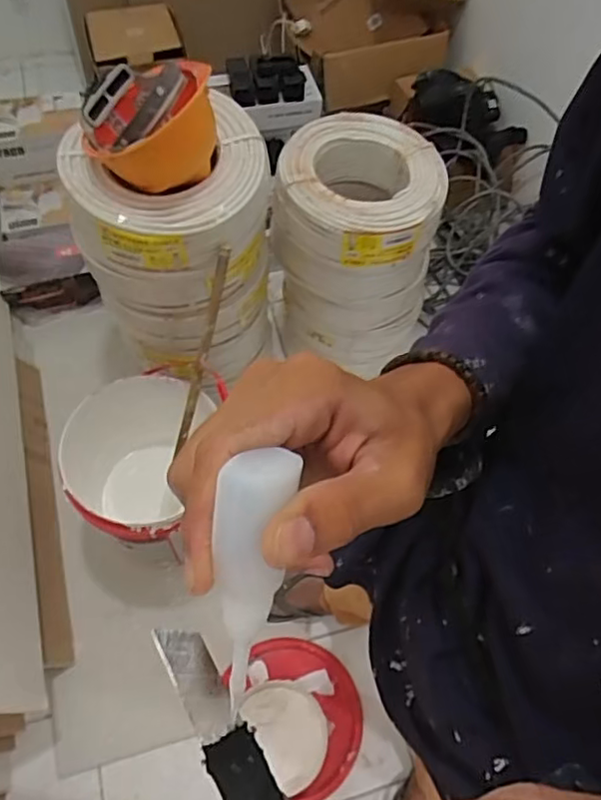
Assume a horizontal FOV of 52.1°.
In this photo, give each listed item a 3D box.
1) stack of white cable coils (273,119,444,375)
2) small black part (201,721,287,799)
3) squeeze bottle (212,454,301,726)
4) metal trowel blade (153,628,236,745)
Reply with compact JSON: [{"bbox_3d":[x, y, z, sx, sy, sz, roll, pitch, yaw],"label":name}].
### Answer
[{"bbox_3d":[0.130,-0.316,1.421,0.348,0.532,0.338,17,61,6],"label":"stack of white cable coils"},{"bbox_3d":[-0.020,0.136,0.221,0.020,0.004,0.032,-12,51,-30],"label":"small black part"},{"bbox_3d":[-0.016,0.060,0.203,0.023,0.021,0.082,5,104,-1],"label":"squeeze bottle"},{"bbox_3d":[-0.041,0.109,0.242,0.017,0.004,0.045,-17,57,-31],"label":"metal trowel blade"}]

